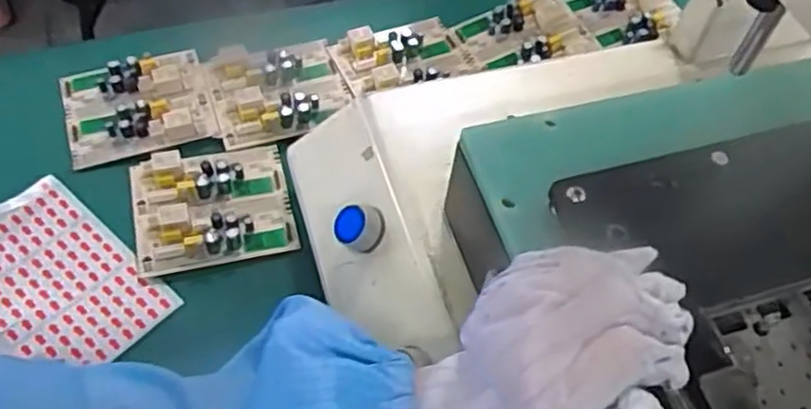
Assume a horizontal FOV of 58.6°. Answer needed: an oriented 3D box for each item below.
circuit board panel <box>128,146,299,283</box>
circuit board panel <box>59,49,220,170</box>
[{"bbox_3d":[-0.141,-0.003,0.523,0.110,0.017,0.095,-11,58,-12],"label":"circuit board panel"},{"bbox_3d":[-0.214,-0.082,0.573,0.108,0.015,0.093,-15,59,-14],"label":"circuit board panel"}]

